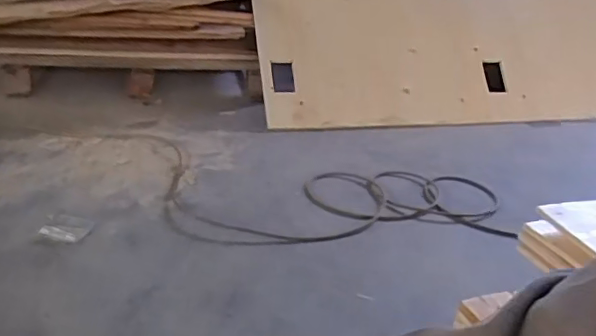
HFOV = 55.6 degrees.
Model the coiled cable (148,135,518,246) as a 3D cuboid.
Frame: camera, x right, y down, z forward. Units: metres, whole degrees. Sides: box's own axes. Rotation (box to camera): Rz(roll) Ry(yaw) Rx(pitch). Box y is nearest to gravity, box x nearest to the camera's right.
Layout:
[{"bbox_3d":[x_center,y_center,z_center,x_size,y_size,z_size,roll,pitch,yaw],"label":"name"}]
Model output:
[{"bbox_3d":[0.082,0.064,1.608,1.030,0.019,0.555,4,26,-5],"label":"coiled cable"}]

